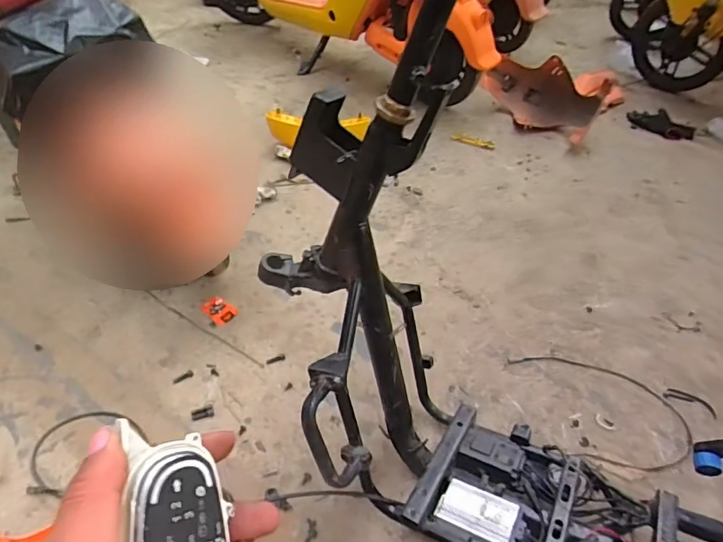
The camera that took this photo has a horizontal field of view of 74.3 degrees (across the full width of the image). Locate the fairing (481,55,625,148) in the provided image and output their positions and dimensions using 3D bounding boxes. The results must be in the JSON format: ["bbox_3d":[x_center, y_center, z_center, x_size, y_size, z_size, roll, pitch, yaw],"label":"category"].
[{"bbox_3d":[0.656,-0.636,1.726,0.136,0.232,0.492,-25,40,-28],"label":"fairing"}]

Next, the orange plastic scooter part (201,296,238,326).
[{"bbox_3d":[-0.306,0.083,1.027,0.071,0.012,0.054,35,52,29],"label":"orange plastic scooter part"}]

